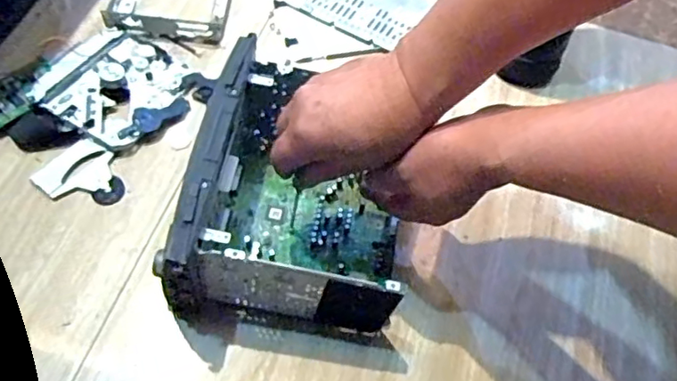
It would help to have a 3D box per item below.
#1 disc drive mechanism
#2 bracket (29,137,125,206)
[{"bbox_3d":[-0.220,-0.106,0.590,0.128,0.022,0.123,32,62,12],"label":"disc drive mechanism"},{"bbox_3d":[-0.235,-0.013,0.550,0.076,0.006,0.065,32,62,12],"label":"bracket"}]

